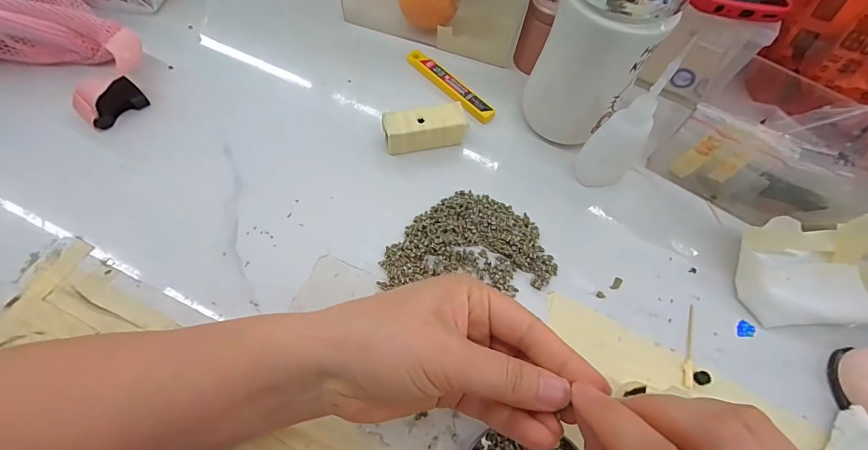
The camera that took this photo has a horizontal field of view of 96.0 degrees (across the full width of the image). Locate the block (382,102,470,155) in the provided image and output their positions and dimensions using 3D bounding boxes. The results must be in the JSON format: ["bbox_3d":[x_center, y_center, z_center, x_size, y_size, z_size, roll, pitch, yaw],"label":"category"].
[{"bbox_3d":[-0.007,-0.079,0.321,0.066,0.021,0.029,-7,63,-9],"label":"block"}]

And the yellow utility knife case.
[{"bbox_3d":[0.013,-0.129,0.361,0.020,0.009,0.104,-40,72,-23],"label":"yellow utility knife case"}]

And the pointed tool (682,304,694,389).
[{"bbox_3d":[0.176,0.082,0.269,0.007,0.004,0.059,20,63,6],"label":"pointed tool"}]

